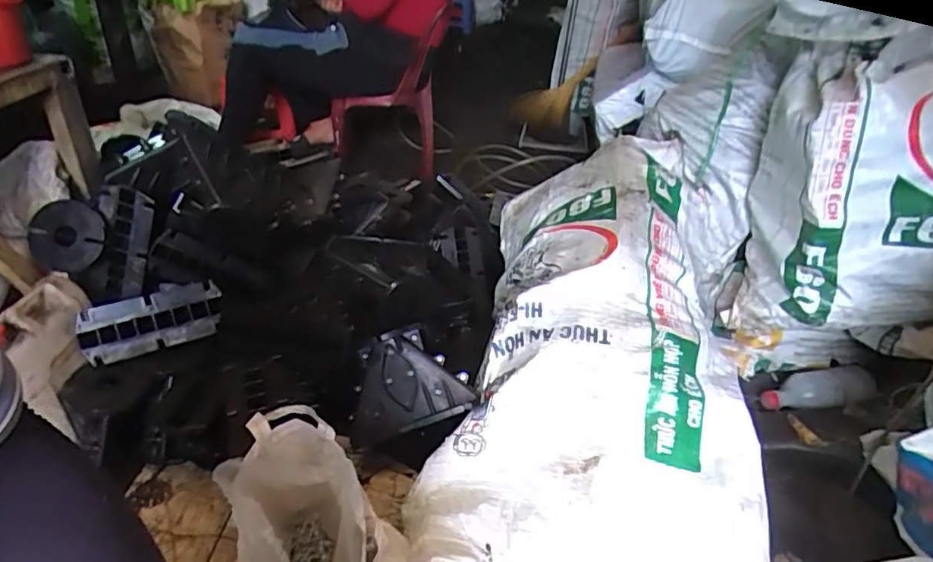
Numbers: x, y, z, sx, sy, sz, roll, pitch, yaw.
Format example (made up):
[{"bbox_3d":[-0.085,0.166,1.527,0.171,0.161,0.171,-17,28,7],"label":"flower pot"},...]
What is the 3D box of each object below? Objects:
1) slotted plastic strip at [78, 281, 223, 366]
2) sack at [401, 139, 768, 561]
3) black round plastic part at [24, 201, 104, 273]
[{"bbox_3d":[-0.505,0.062,0.933,0.204,0.015,0.096,-16,80,-19],"label":"slotted plastic strip"},{"bbox_3d":[0.215,0.075,0.970,0.446,0.274,0.811,9,33,8],"label":"sack"},{"bbox_3d":[-0.671,-0.076,0.973,0.127,0.118,0.020,16,12,1],"label":"black round plastic part"}]

